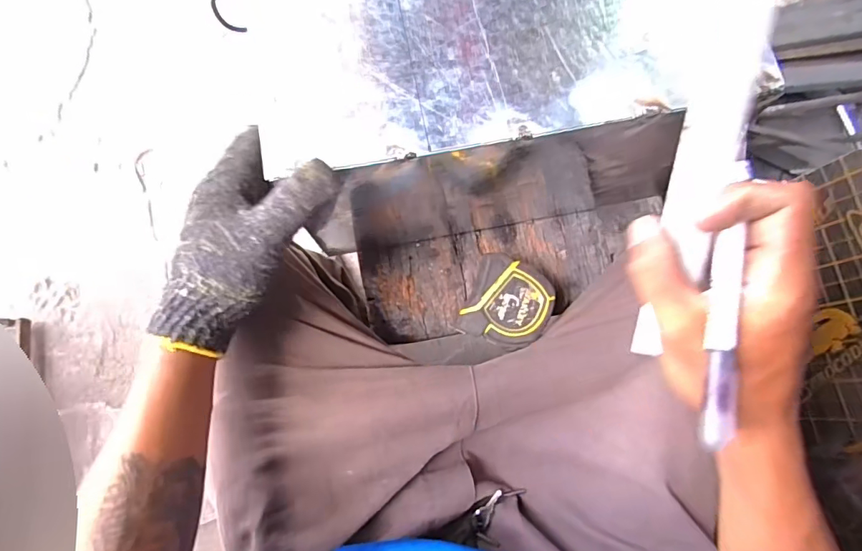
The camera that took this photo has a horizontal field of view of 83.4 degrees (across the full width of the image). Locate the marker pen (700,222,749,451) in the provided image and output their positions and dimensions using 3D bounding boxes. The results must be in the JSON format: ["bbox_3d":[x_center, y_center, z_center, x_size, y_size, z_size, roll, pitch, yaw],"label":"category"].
[{"bbox_3d":[0.140,0.027,0.231,0.013,0.008,0.106,14,72,2],"label":"marker pen"}]

